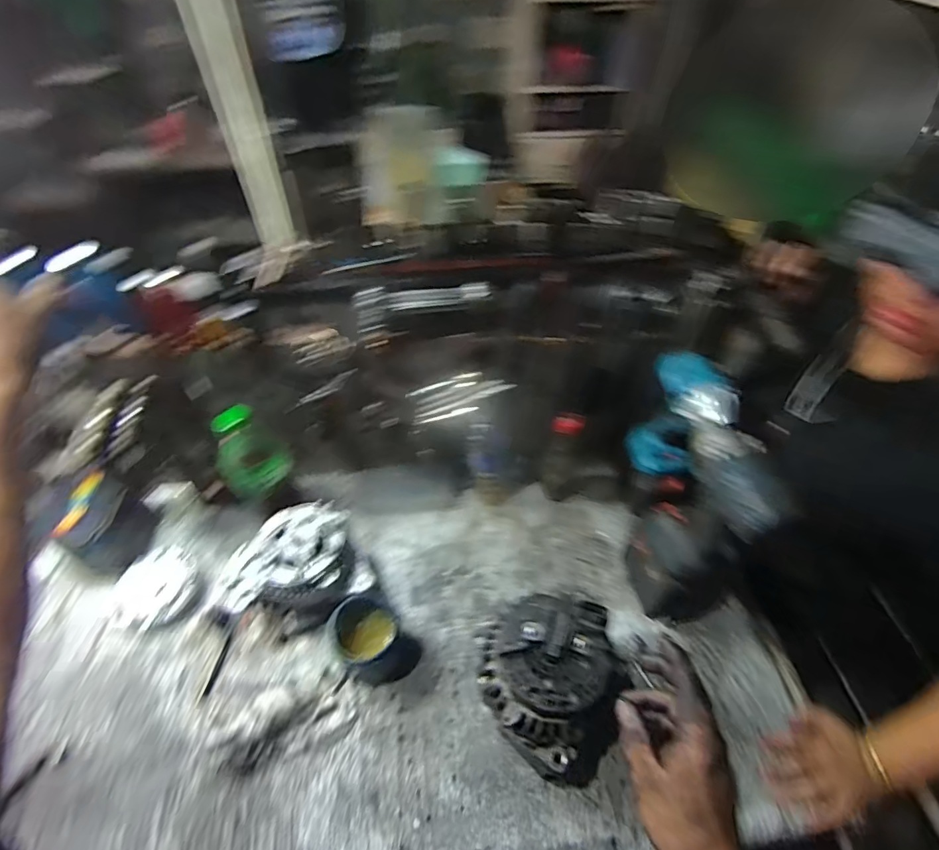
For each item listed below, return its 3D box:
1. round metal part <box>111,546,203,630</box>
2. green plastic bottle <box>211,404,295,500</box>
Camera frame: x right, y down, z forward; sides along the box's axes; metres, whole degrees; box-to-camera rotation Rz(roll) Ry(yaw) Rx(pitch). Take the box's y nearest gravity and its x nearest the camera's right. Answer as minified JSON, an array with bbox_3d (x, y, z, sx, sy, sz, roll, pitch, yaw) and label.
[{"bbox_3d":[-0.458,0.239,0.717,0.113,0.017,0.112,1,49,-1],"label":"round metal part"},{"bbox_3d":[-0.300,0.026,0.669,0.084,0.126,0.091,-24,54,-21],"label":"green plastic bottle"}]

